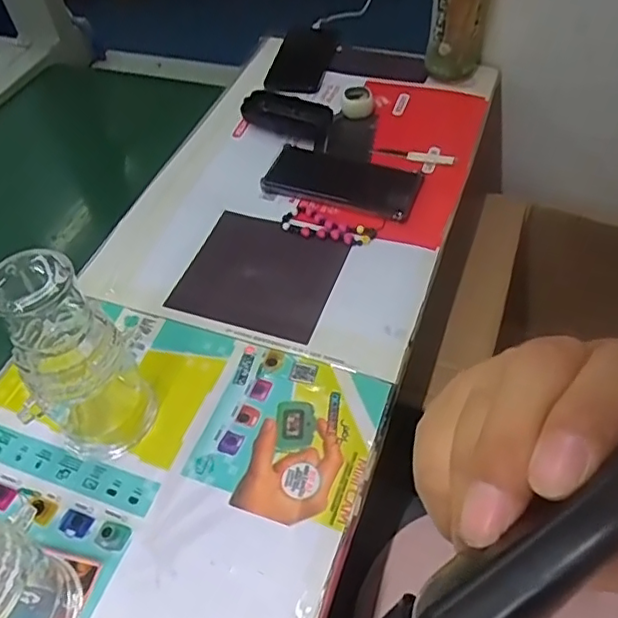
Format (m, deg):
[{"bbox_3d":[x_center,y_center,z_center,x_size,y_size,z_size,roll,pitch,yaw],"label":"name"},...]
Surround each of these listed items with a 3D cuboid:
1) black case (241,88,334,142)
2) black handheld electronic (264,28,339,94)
[{"bbox_3d":[-0.025,-0.235,0.734,0.110,0.028,0.060,21,55,18],"label":"black case"},{"bbox_3d":[-0.011,-0.342,0.824,0.078,0.015,0.179,7,52,8],"label":"black handheld electronic"}]

